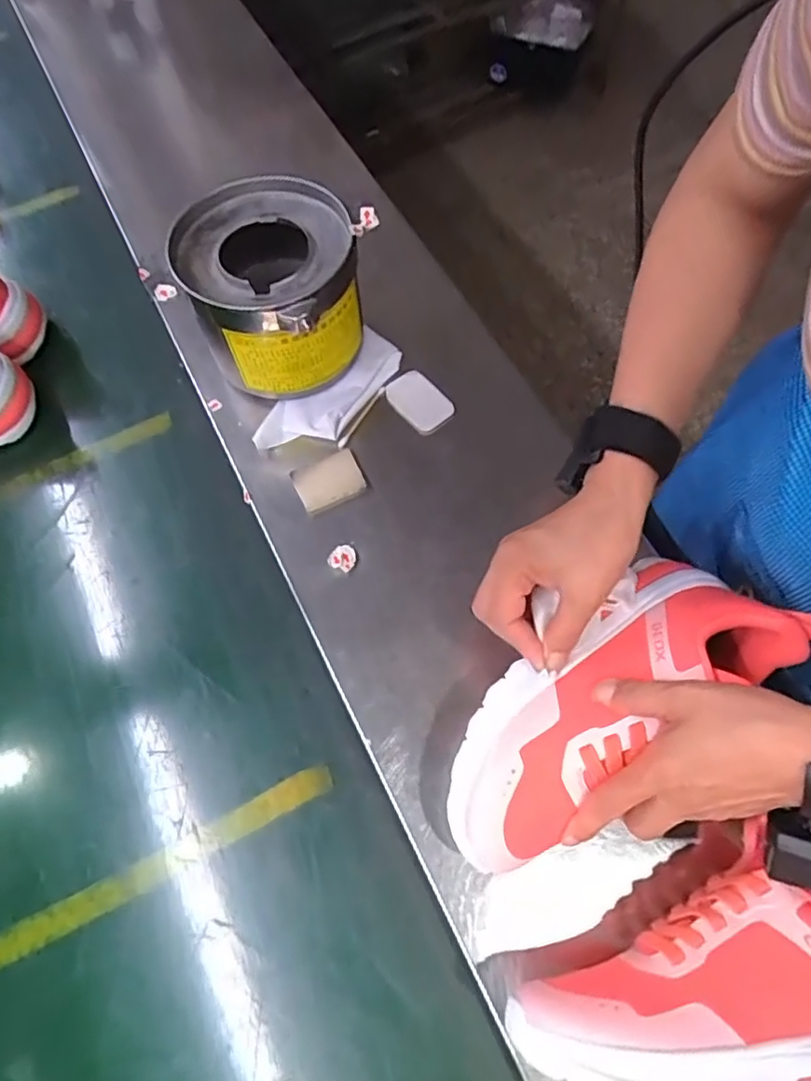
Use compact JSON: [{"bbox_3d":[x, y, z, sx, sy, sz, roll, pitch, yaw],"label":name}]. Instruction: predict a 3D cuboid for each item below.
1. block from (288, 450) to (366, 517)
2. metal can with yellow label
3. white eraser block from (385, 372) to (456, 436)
[{"bbox_3d":[-0.064,-0.051,0.506,0.056,0.006,0.045,-26,68,-10],"label":"block"},{"bbox_3d":[-0.110,-0.208,0.514,0.136,0.113,0.145,0,66,1],"label":"metal can with yellow label"},{"bbox_3d":[0.012,-0.124,0.534,0.040,0.004,0.061,-37,70,-14],"label":"white eraser block"}]

